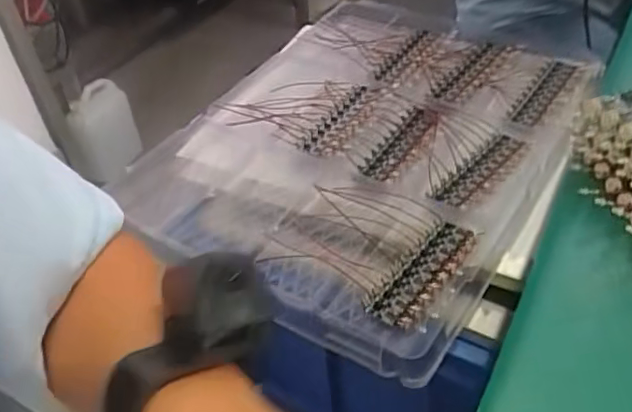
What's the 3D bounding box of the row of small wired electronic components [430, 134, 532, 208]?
[{"bbox_3d":[0.185,-0.041,0.641,0.050,0.010,0.148,29,53,31],"label":"row of small wired electronic components"}]

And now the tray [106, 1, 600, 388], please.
[{"bbox_3d":[0.066,-0.088,0.696,0.423,0.040,0.538,25,53,26],"label":"tray"}]

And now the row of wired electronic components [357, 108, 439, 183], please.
[{"bbox_3d":[0.103,-0.075,0.683,0.049,0.008,0.143,25,51,28],"label":"row of wired electronic components"}]

